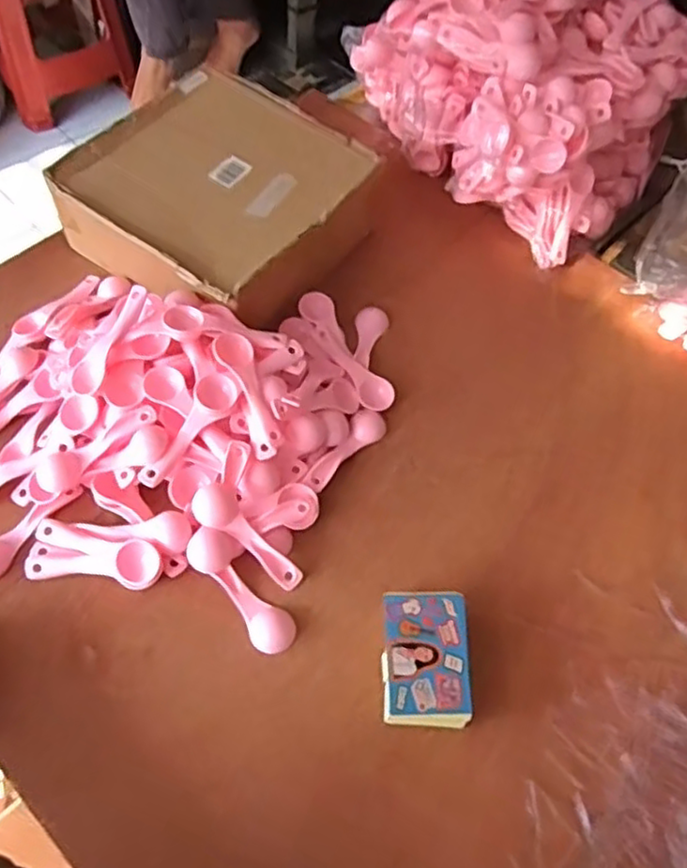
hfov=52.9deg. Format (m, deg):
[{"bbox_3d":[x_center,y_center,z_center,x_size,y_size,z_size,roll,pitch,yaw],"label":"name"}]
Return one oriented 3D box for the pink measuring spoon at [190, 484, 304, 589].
[{"bbox_3d":[-0.079,0.085,0.577,0.110,0.014,0.034,44,61,-6],"label":"pink measuring spoon"}]

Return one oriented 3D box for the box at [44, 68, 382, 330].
[{"bbox_3d":[-0.137,-0.267,0.778,0.277,0.083,0.294,31,61,15],"label":"box"}]

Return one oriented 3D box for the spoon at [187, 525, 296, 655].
[{"bbox_3d":[-0.083,0.126,0.564,0.038,0.015,0.117,-35,81,-24],"label":"spoon"}]

